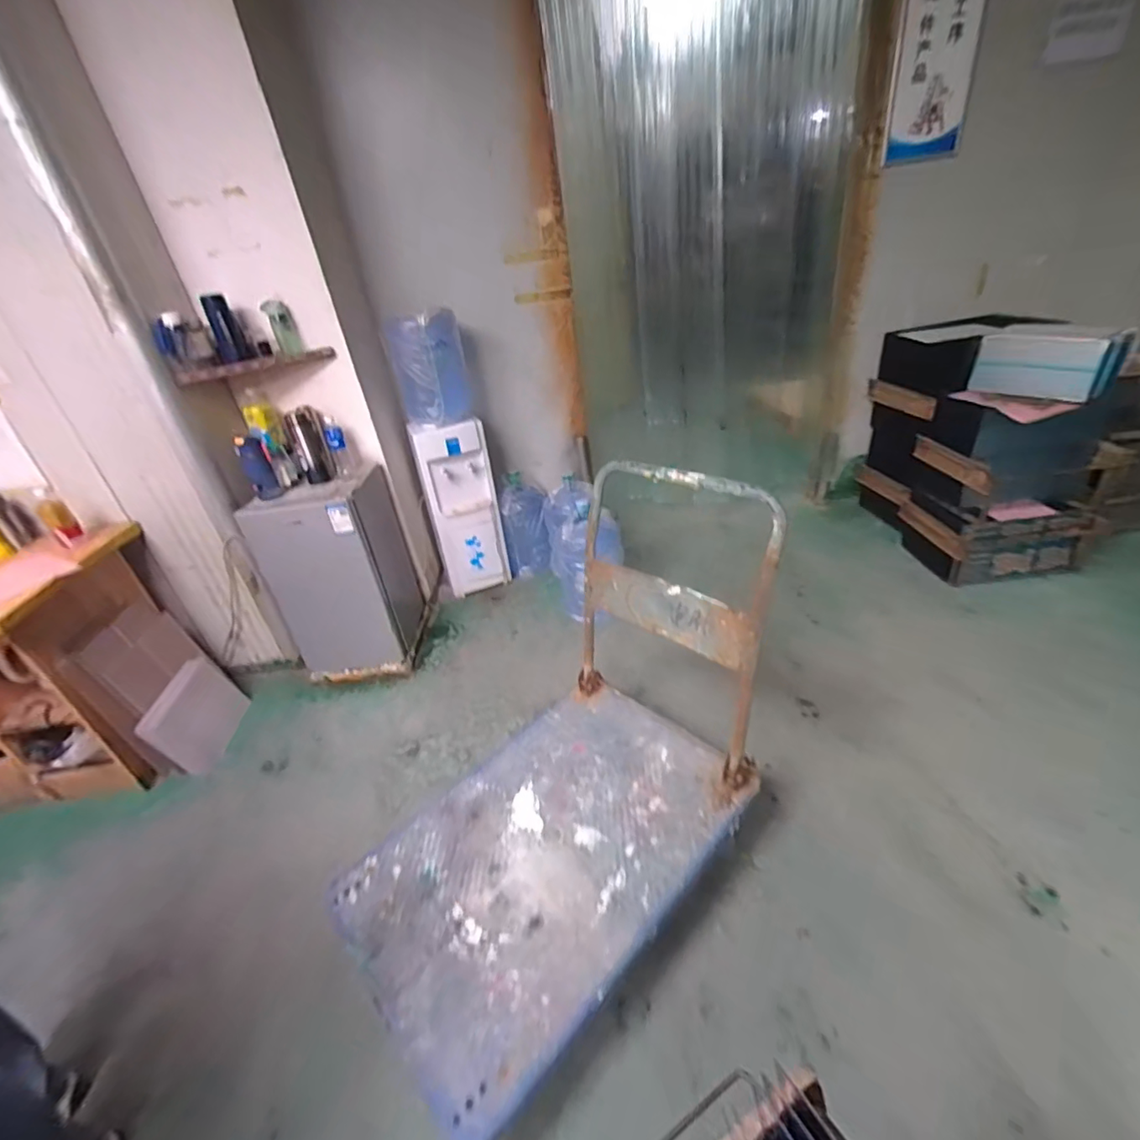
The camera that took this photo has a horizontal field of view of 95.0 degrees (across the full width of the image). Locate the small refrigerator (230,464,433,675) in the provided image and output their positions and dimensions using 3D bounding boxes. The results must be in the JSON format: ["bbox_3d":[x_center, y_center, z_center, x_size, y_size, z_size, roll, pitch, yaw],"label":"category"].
[{"bbox_3d":[-0.779,-0.042,1.826,0.361,0.609,0.464,-9,31,2],"label":"small refrigerator"}]

